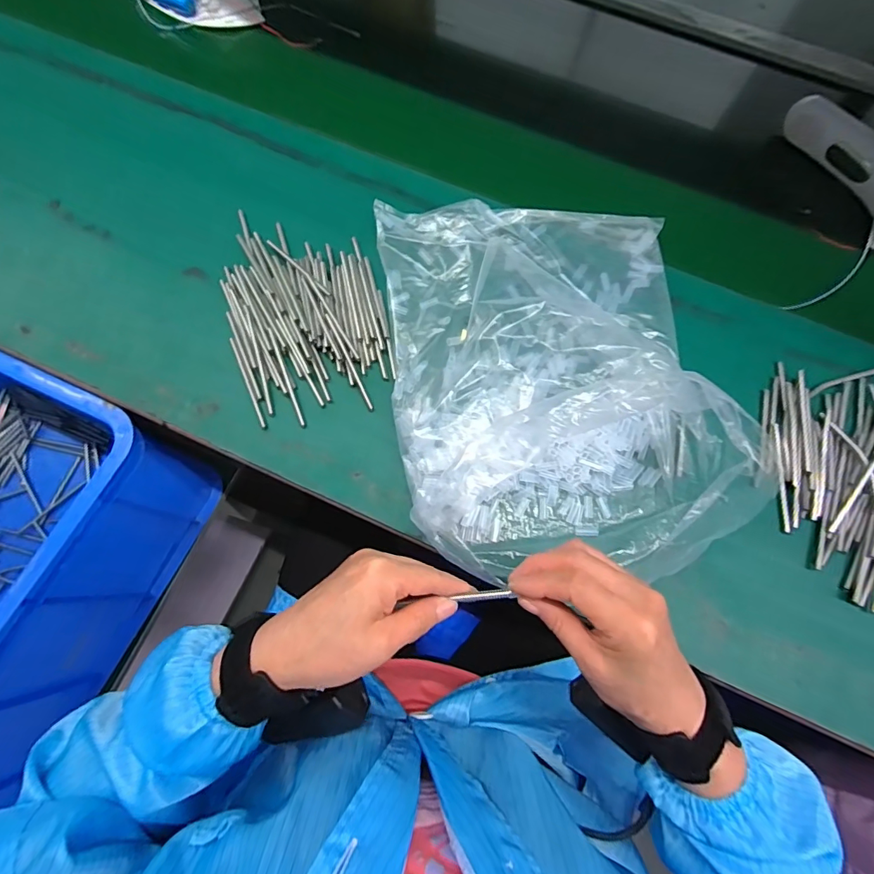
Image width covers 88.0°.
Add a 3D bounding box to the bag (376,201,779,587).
[{"bbox_3d":[0.100,-0.079,0.405,0.300,0.125,0.394,-1,73,-2],"label":"bag"}]

